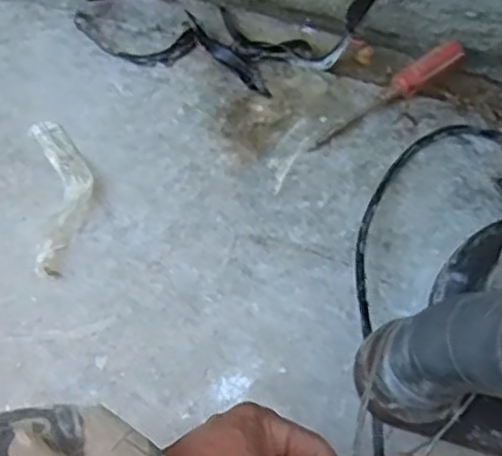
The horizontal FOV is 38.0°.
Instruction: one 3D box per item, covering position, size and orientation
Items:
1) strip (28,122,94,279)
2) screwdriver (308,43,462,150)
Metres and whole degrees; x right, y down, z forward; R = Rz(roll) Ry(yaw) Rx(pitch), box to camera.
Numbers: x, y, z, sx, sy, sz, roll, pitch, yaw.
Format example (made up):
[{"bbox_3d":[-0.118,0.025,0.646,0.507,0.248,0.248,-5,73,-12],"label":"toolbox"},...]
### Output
[{"bbox_3d":[-0.144,-0.027,0.557,0.045,0.017,0.126,-7,70,-5],"label":"strip"},{"bbox_3d":[0.111,-0.106,0.597,0.148,0.017,0.020,-35,74,-1],"label":"screwdriver"}]

